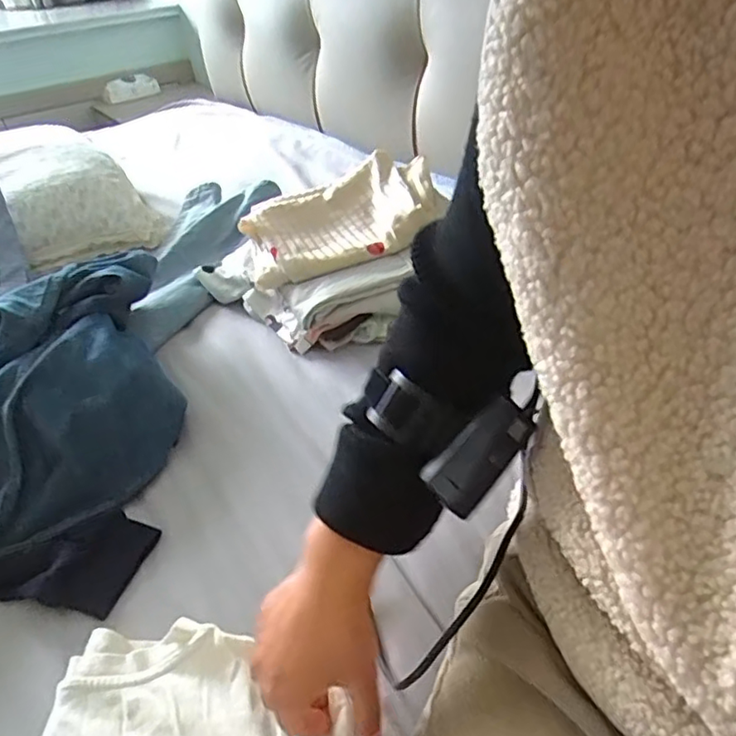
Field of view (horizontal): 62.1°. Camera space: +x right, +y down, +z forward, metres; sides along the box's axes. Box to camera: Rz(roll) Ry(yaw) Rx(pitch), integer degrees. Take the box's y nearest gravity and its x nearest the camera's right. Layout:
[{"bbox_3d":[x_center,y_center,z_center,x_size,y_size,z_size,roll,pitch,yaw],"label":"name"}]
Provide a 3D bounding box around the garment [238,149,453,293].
[{"bbox_3d":[-0.036,-0.201,0.825,0.261,0.038,0.172,-27,59,-1],"label":"garment"}]

